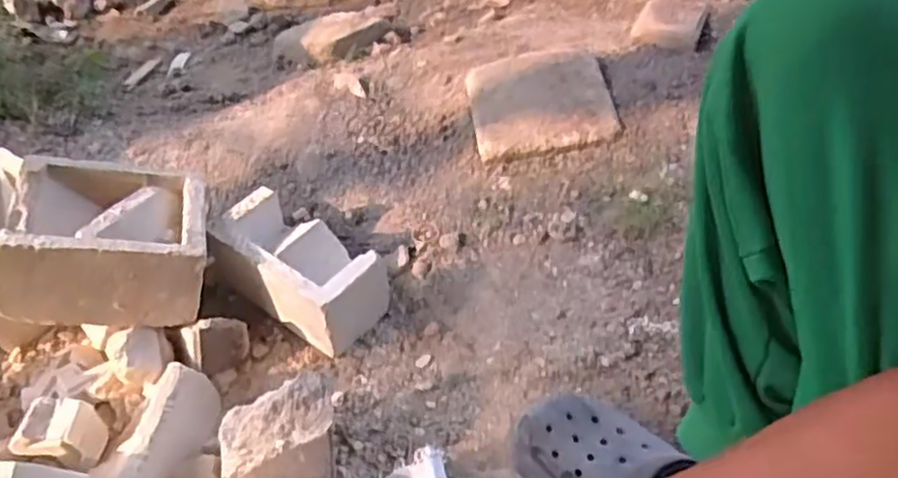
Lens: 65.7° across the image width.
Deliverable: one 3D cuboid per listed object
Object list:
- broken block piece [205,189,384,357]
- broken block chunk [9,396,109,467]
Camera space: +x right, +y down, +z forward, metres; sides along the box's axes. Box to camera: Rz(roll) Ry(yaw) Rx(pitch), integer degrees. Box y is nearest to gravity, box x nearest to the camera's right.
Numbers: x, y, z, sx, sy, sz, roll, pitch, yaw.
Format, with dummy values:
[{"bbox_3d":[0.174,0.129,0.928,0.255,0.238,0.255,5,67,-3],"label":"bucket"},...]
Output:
[{"bbox_3d":[-0.192,0.032,0.845,0.231,0.103,0.105,27,56,24],"label":"broken block piece"},{"bbox_3d":[-0.395,0.197,0.712,0.073,0.047,0.058,-4,49,0],"label":"broken block chunk"}]

